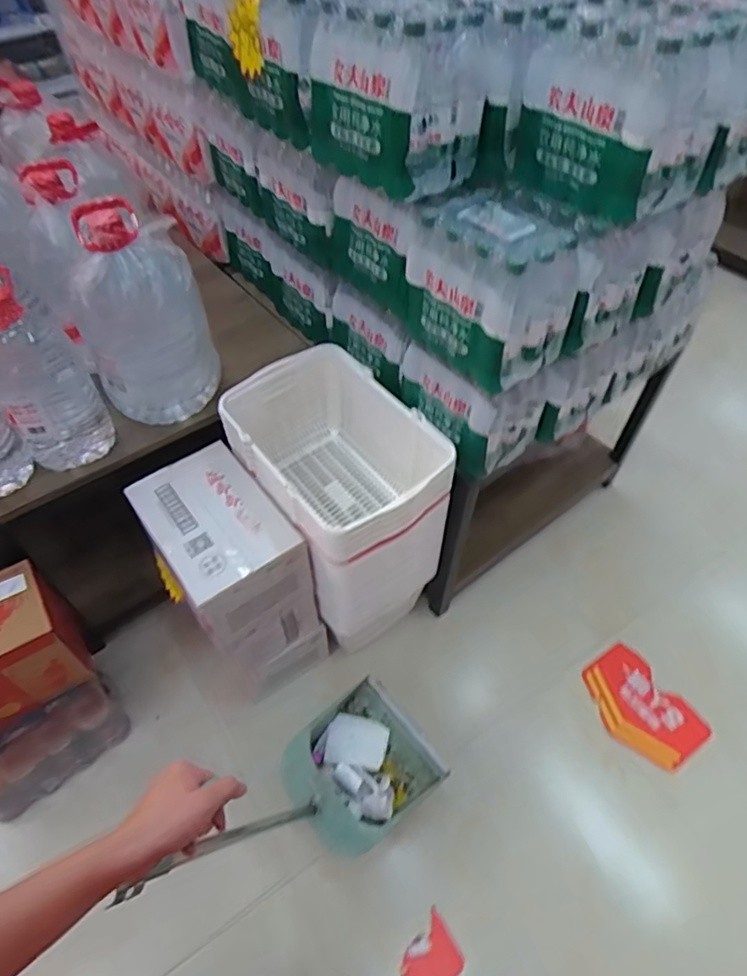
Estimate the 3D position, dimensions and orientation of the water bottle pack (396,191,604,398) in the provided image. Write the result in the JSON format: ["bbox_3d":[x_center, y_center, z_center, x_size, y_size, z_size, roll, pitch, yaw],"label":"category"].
[{"bbox_3d":[0.195,-0.345,0.960,0.212,0.227,0.282,-38,61,-25],"label":"water bottle pack"}]

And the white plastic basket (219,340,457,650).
[{"bbox_3d":[-0.071,0.058,1.335,0.343,0.605,0.443,-28,57,-19],"label":"white plastic basket"}]

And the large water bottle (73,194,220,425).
[{"bbox_3d":[-0.469,-0.341,1.140,0.239,0.375,0.221,-21,55,-15],"label":"large water bottle"}]

